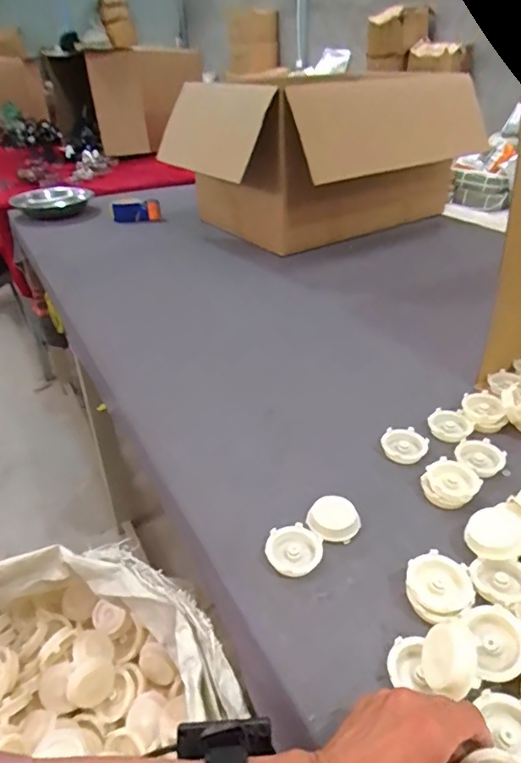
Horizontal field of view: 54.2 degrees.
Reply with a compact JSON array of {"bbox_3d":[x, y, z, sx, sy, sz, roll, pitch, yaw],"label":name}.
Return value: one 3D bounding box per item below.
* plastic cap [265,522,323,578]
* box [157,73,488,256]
[{"bbox_3d":[0.037,0.180,0.541,0.059,0.018,0.054,-2,34,1],"label":"plastic cap"},{"bbox_3d":[0.157,-0.633,1.435,0.698,0.362,0.540,-19,37,-23],"label":"box"}]

